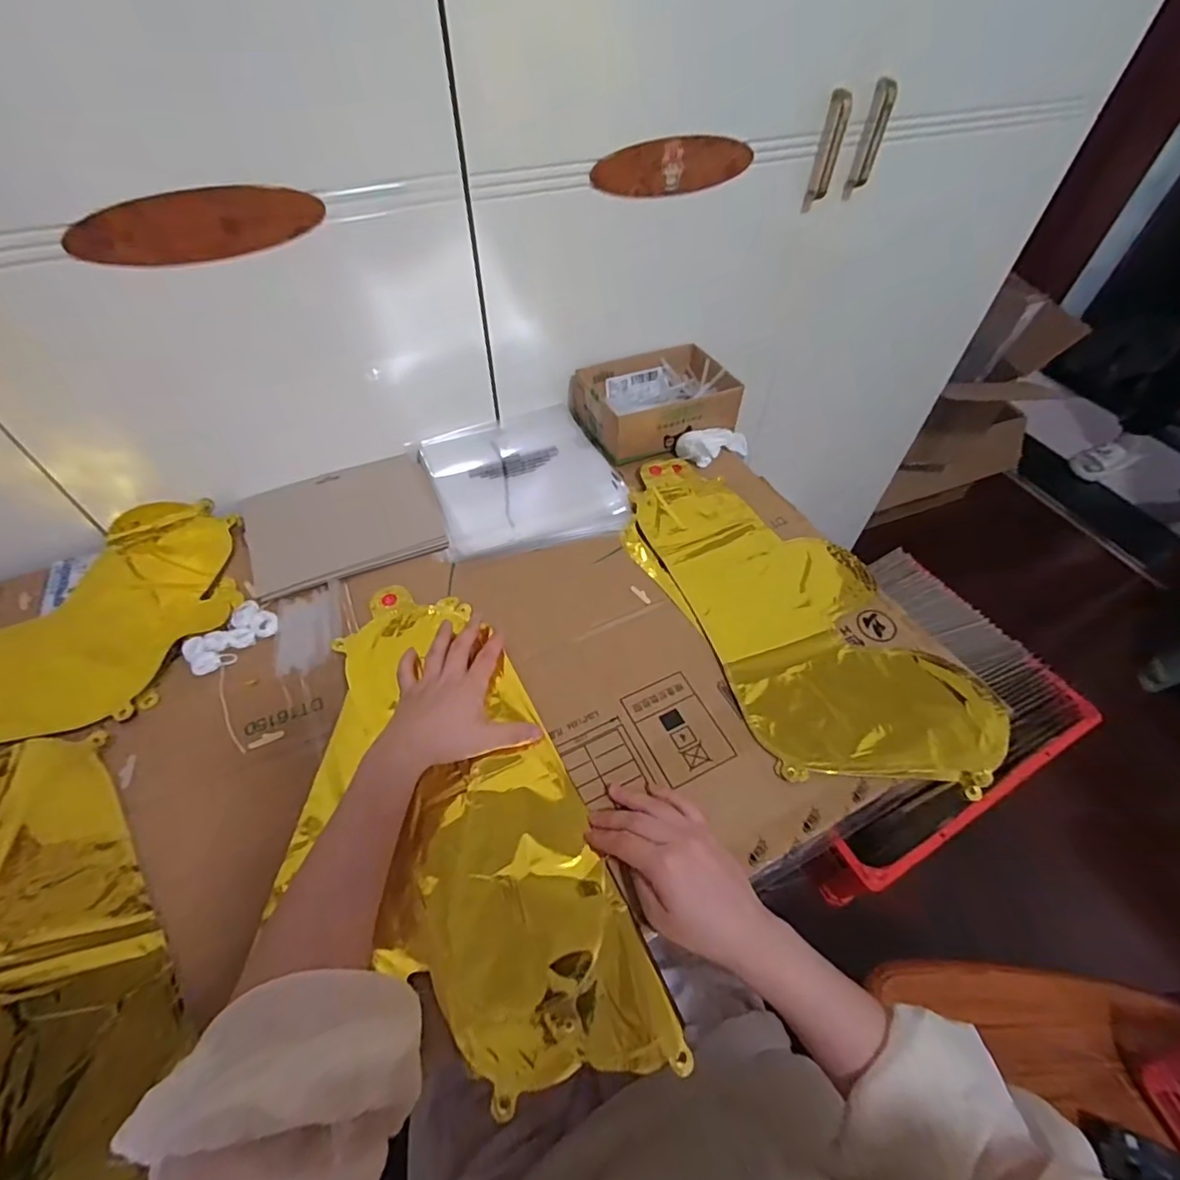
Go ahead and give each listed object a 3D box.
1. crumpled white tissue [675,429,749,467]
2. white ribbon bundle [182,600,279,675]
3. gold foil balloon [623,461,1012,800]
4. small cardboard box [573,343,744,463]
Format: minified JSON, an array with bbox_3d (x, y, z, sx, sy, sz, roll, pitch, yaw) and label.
[{"bbox_3d":[0.162,-0.186,0.698,0.100,0.034,0.039,-14,54,-28],"label":"crumpled white tissue"},{"bbox_3d":[-0.342,0.043,0.522,0.044,0.010,0.078,39,61,24],"label":"white ribbon bundle"},{"bbox_3d":[0.191,0.008,0.553,0.206,0.013,0.422,-20,56,-16],"label":"gold foil balloon"},{"bbox_3d":[0.082,-0.247,0.710,0.191,0.057,0.139,-14,55,-12],"label":"small cardboard box"}]

